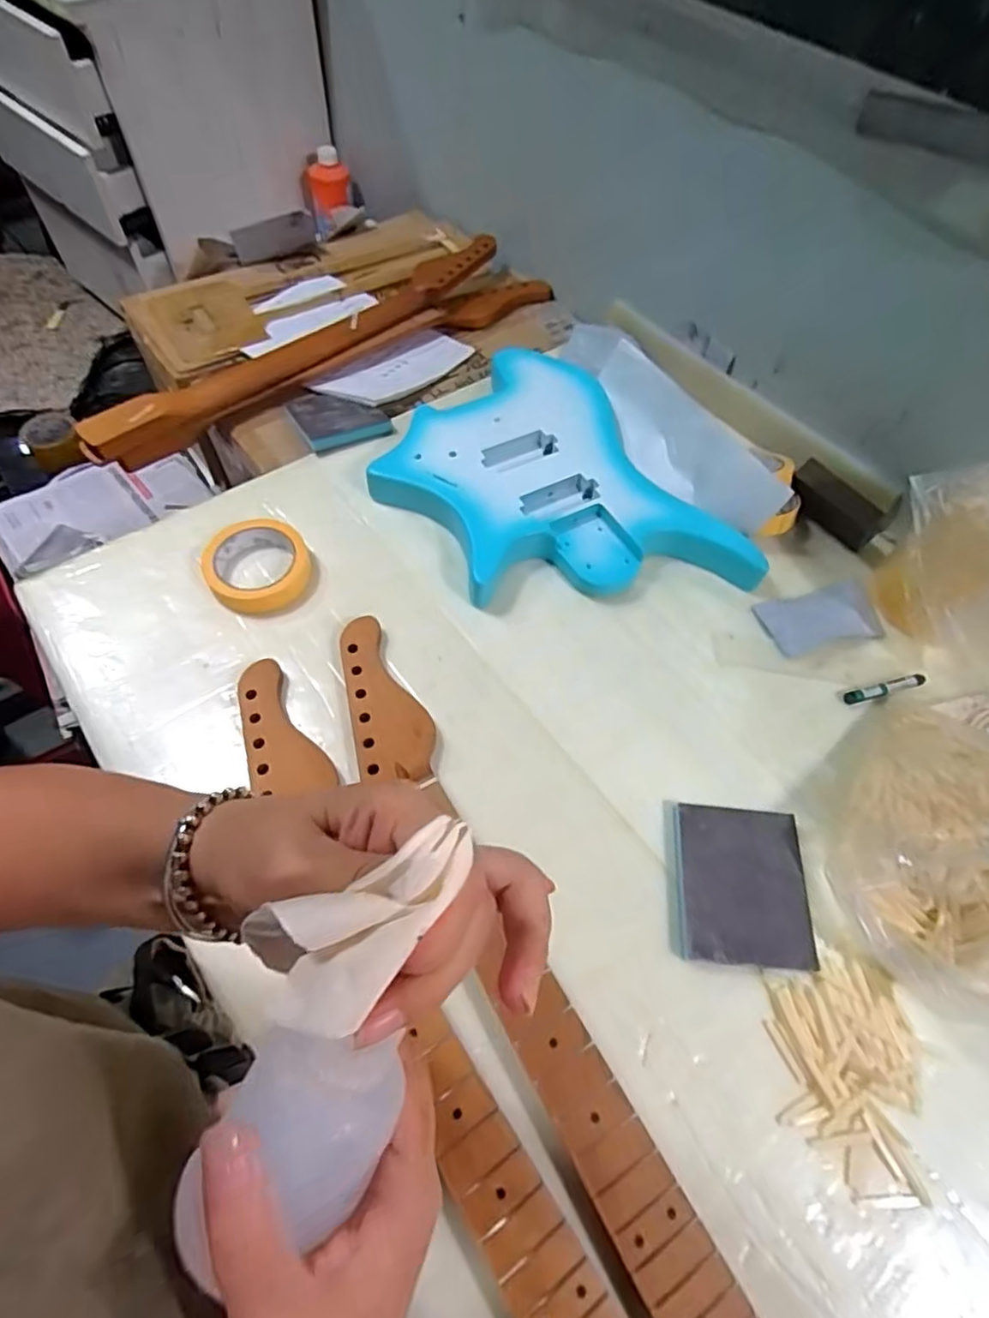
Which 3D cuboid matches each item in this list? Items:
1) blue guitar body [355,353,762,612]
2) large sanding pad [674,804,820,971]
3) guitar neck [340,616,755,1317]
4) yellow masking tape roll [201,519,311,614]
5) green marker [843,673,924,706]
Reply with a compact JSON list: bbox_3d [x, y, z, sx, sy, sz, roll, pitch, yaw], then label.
[{"bbox_3d":[0.048,-0.176,0.697,0.283,0.048,0.380,-26,64,-17],"label":"blue guitar body"},{"bbox_3d":[0.196,0.178,0.511,0.100,0.018,0.118,6,59,0],"label":"large sanding pad"},{"bbox_3d":[0.014,0.221,0.465,0.063,0.031,0.639,-24,63,-16],"label":"guitar neck"},{"bbox_3d":[-0.234,-0.090,0.639,0.097,0.030,0.100,1,59,-2],"label":"yellow masking tape roll"},{"bbox_3d":[0.375,0.028,0.619,0.079,0.015,0.014,-10,60,-9],"label":"green marker"}]

